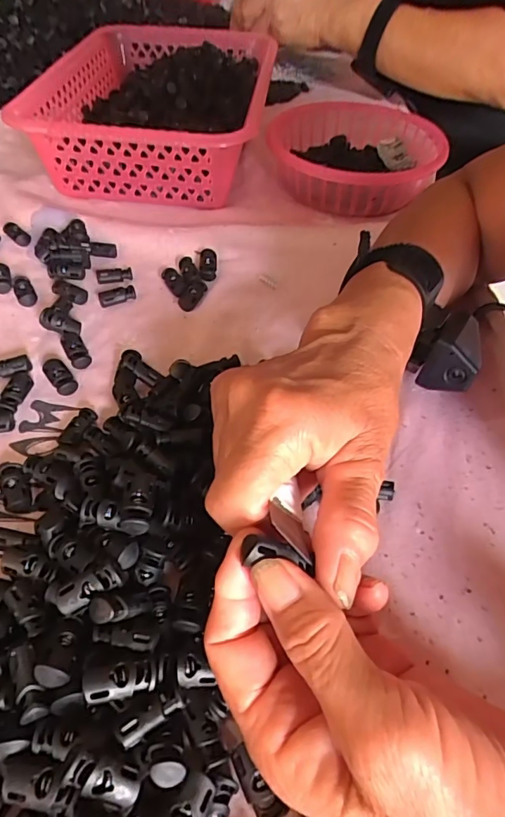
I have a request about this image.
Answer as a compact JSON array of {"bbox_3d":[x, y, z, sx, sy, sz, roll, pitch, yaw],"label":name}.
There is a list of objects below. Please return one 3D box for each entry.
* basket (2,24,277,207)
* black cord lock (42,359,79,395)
[{"bbox_3d":[-0.093,-0.317,0.506,0.206,0.075,0.300,6,51,3],"label":"basket"},{"bbox_3d":[-0.126,-0.021,0.312,0.013,0.008,0.028,-34,59,-26],"label":"black cord lock"}]

